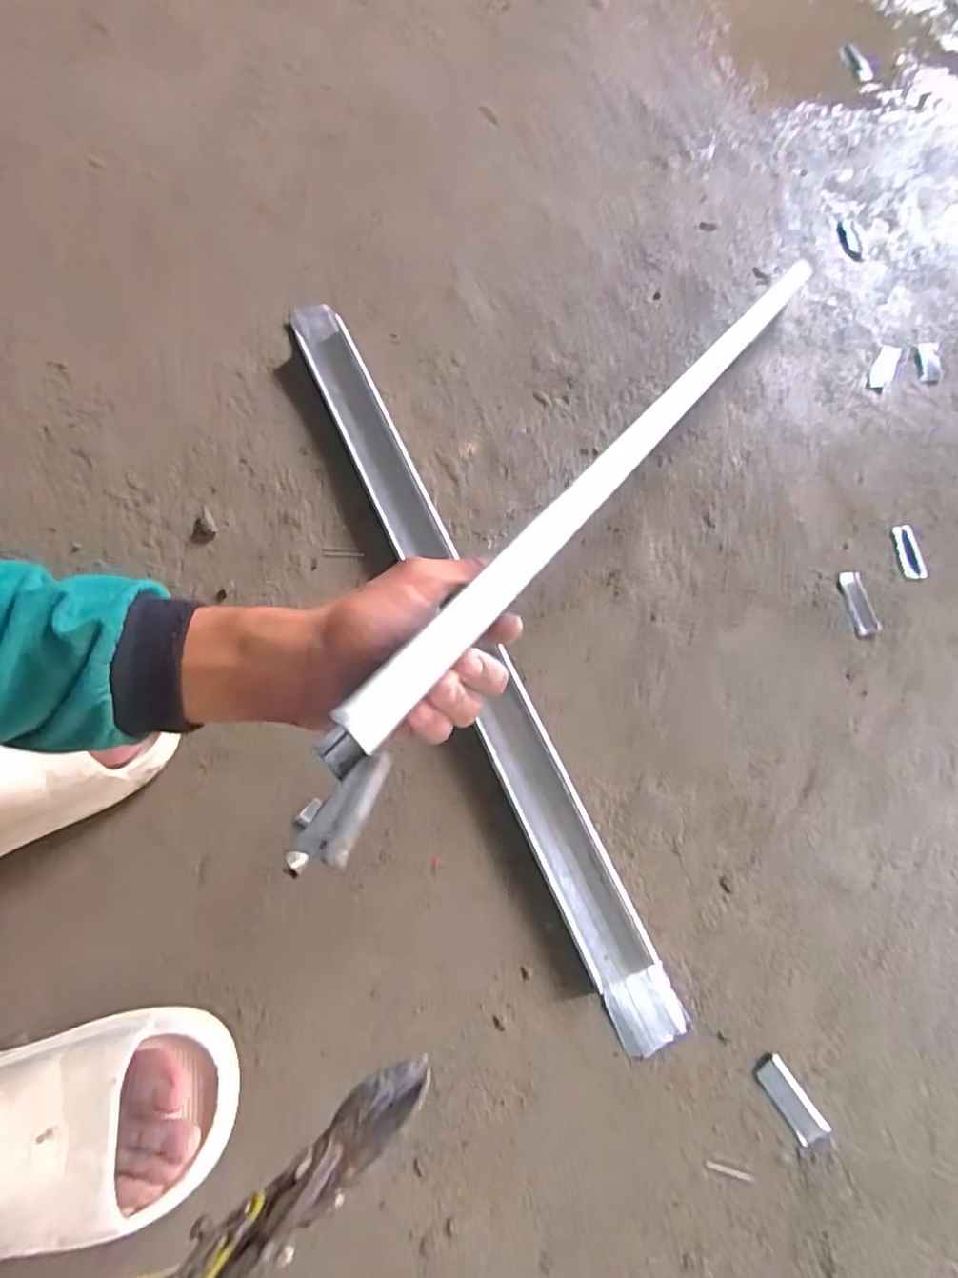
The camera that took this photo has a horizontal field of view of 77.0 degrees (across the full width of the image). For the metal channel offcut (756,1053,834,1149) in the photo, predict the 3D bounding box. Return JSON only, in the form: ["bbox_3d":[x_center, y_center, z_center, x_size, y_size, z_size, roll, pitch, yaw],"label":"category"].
[{"bbox_3d":[0.211,0.312,0.407,0.022,0.006,0.051,-33,73,-8],"label":"metal channel offcut"}]

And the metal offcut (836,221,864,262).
[{"bbox_3d":[0.405,-0.432,0.655,0.025,0.005,0.054,-7,71,0],"label":"metal offcut"}]

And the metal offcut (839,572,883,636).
[{"bbox_3d":[0.334,-0.032,0.531,0.021,0.004,0.057,-12,71,-1],"label":"metal offcut"}]

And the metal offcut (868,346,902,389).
[{"bbox_3d":[0.406,-0.273,0.602,0.022,0.004,0.057,25,74,10],"label":"metal offcut"}]

